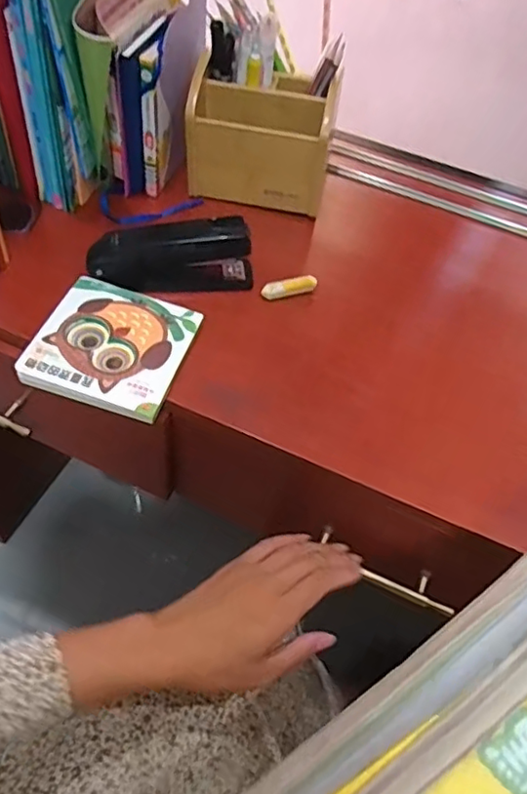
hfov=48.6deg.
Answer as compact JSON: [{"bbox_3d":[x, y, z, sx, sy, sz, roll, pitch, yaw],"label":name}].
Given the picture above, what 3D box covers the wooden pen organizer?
[{"bbox_3d":[0.001,-0.287,0.639,0.146,0.120,0.095,11,53,2],"label":"wooden pen organizer"}]

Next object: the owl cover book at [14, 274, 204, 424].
[{"bbox_3d":[-0.131,-0.048,0.514,0.122,0.015,0.128,16,53,6],"label":"owl cover book"}]

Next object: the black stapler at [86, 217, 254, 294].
[{"bbox_3d":[-0.086,-0.134,0.553,0.150,0.058,0.034,-4,54,-9],"label":"black stapler"}]

